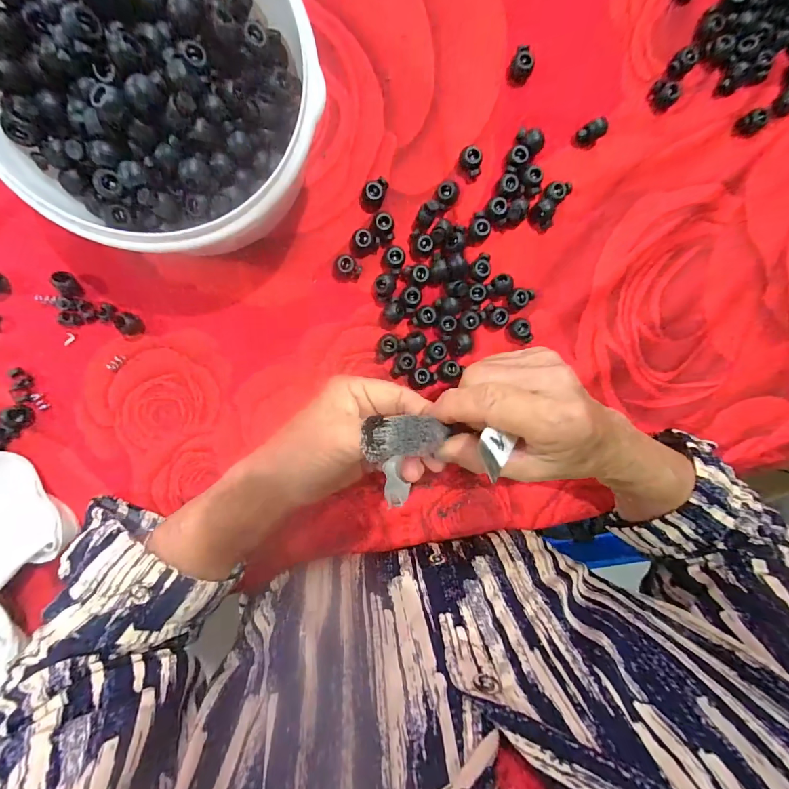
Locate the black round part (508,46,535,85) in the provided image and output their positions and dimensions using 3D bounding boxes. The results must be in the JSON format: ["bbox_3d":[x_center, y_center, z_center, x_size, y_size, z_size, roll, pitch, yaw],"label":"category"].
[{"bbox_3d":[0.086,-0.223,0.259,0.015,0.011,0.018,24,94,-9],"label":"black round part"}]

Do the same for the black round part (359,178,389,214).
[{"bbox_3d":[-0.015,-0.139,0.263,0.015,0.010,0.021,23,95,-8],"label":"black round part"}]

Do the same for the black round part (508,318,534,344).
[{"bbox_3d":[0.095,-0.047,0.281,0.014,0.009,0.019,-21,99,-3],"label":"black round part"}]

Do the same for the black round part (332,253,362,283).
[{"bbox_3d":[-0.034,-0.089,0.268,0.020,0.012,0.017,0,98,-6],"label":"black round part"}]

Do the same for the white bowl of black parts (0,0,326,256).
[{"bbox_3d":[-0.121,-0.165,0.211,0.157,0.076,0.165,-1,97,-7],"label":"white bowl of black parts"}]

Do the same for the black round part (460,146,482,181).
[{"bbox_3d":[0.054,-0.161,0.263,0.014,0.009,0.020,-27,99,-2],"label":"black round part"}]

